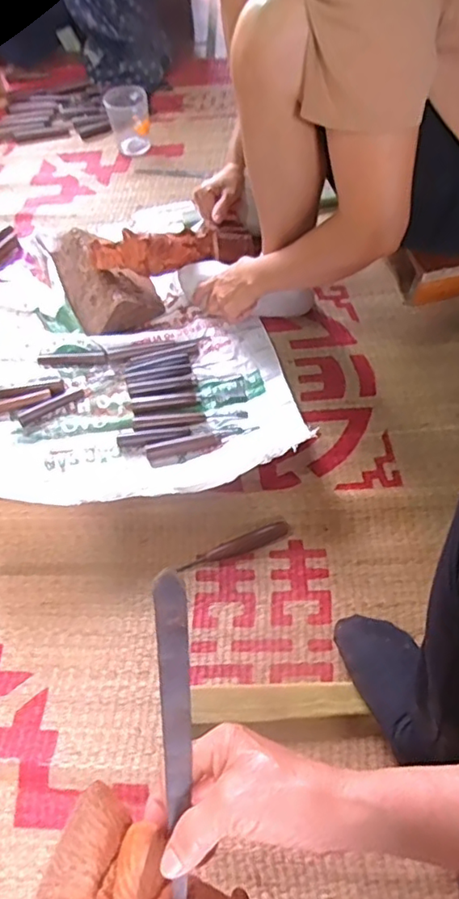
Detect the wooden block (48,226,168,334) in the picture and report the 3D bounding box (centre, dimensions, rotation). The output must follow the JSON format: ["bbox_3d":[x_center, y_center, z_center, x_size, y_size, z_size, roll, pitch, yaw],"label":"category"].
[{"bbox_3d":[-0.208,-0.292,0.953,0.138,0.064,0.220,-24,61,-12],"label":"wooden block"}]

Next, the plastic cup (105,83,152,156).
[{"bbox_3d":[-0.201,-0.664,1.159,0.078,0.102,0.096,-10,59,-4],"label":"plastic cup"}]

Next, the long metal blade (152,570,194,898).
[{"bbox_3d":[-0.034,0.177,0.364,0.021,0.008,0.192,-4,78,0],"label":"long metal blade"}]

